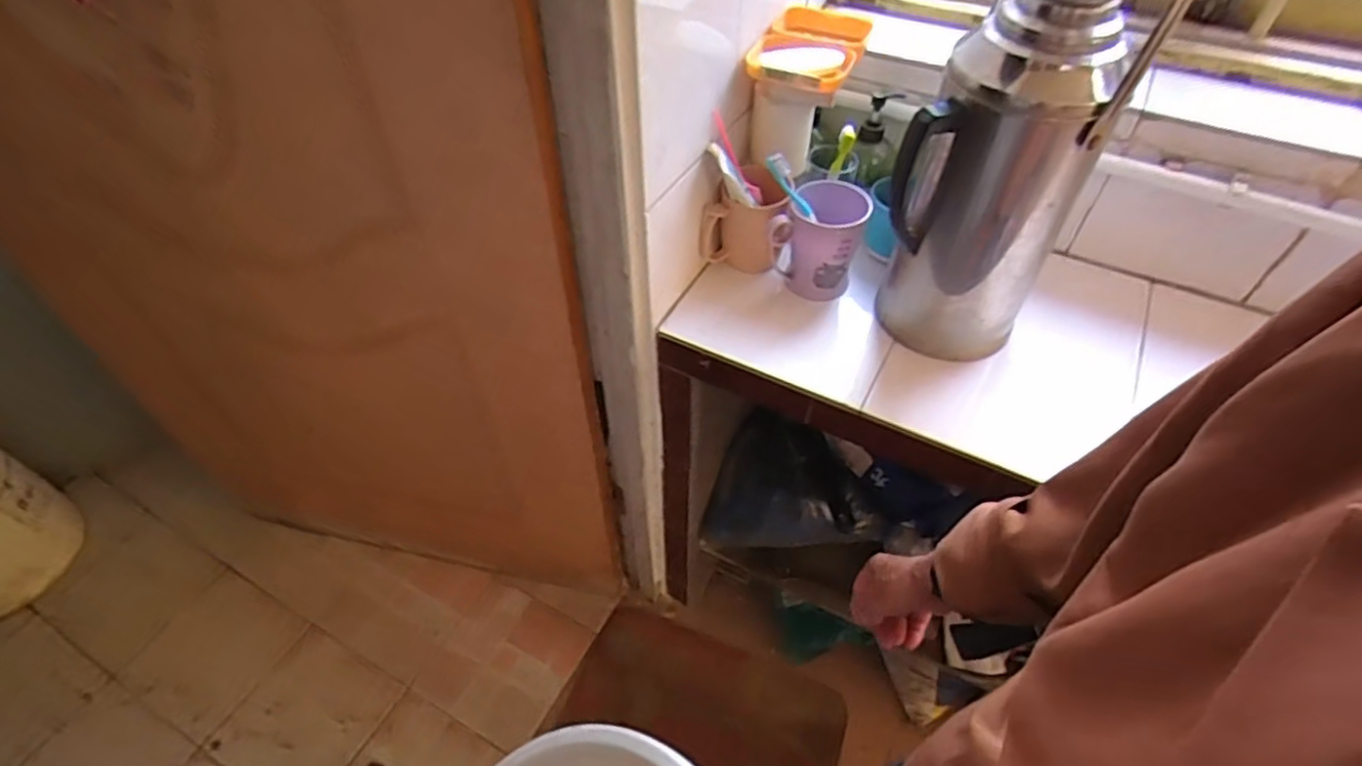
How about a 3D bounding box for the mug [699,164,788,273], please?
[{"bbox_3d":[0.080,-0.192,0.815,0.096,0.119,0.070,14,50,12],"label":"mug"}]

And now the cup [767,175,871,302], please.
[{"bbox_3d":[0.166,-0.163,0.799,0.090,0.124,0.095,0,49,0],"label":"cup"}]

